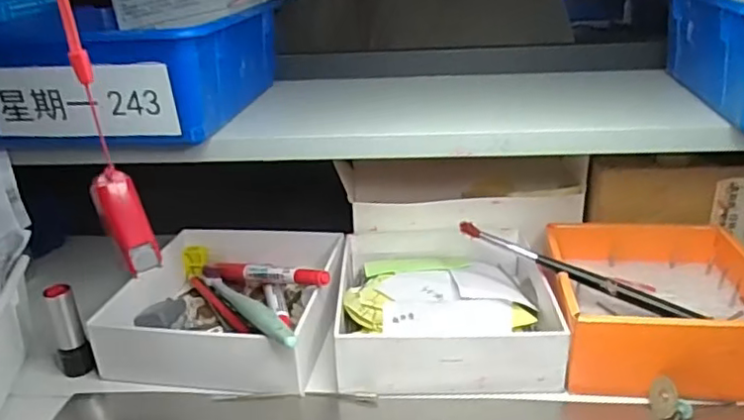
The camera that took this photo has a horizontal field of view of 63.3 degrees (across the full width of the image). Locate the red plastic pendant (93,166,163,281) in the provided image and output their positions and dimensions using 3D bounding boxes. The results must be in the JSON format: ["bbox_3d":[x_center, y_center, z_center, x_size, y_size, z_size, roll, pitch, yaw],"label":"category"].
[{"bbox_3d":[-0.107,0.005,0.264,0.015,0.046,0.008,-24,6,-32],"label":"red plastic pendant"}]

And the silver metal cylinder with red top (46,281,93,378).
[{"bbox_3d":[-0.189,0.075,0.374,0.018,0.058,0.016,-19,30,-32],"label":"silver metal cylinder with red top"}]

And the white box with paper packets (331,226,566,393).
[{"bbox_3d":[0.050,0.054,0.399,0.146,0.046,0.143,-3,25,0],"label":"white box with paper packets"}]

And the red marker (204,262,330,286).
[{"bbox_3d":[-0.073,0.045,0.420,0.137,0.016,0.018,-4,21,47],"label":"red marker"}]

